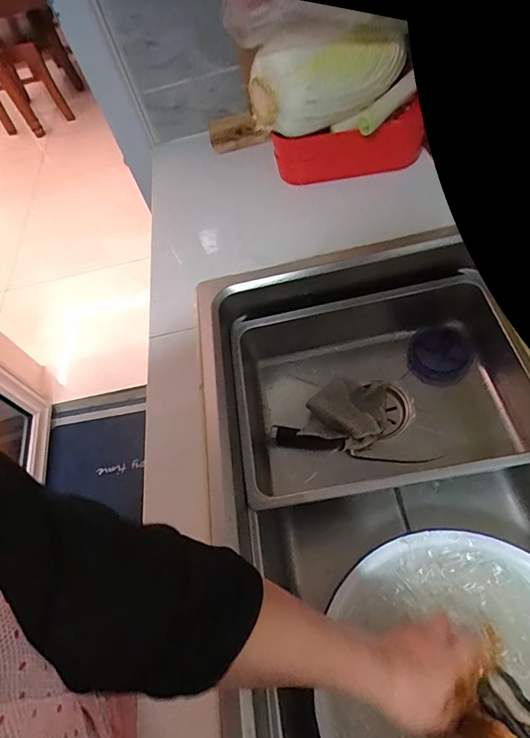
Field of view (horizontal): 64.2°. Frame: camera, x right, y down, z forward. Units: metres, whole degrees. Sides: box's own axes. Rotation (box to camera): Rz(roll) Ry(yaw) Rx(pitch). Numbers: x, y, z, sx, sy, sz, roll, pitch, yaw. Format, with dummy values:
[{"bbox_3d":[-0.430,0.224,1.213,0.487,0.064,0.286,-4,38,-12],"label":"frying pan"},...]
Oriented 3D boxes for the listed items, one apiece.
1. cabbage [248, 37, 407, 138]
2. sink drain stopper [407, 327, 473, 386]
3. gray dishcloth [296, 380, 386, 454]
[{"bbox_3d":[0.085,-0.423,0.619,0.211,0.108,0.087,-19,54,-13],"label":"cabbage"},{"bbox_3d":[0.251,-0.021,0.609,0.082,0.024,0.092,7,52,7],"label":"sink drain stopper"},{"bbox_3d":[0.115,0.053,0.583,0.103,0.032,0.121,15,54,13],"label":"gray dishcloth"}]

